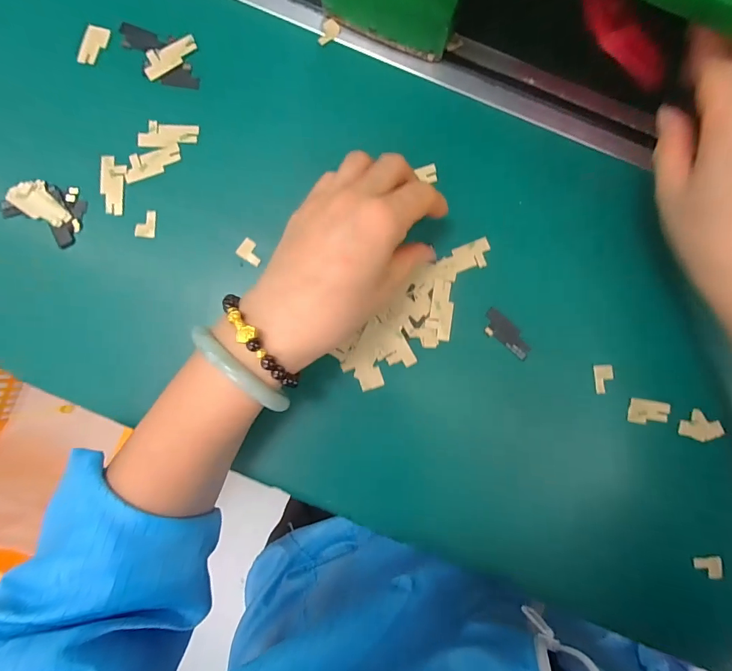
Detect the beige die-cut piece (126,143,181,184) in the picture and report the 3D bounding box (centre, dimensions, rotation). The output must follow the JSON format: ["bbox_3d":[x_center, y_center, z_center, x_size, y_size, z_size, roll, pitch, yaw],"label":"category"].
[{"bbox_3d":[-0.147,-0.119,0.274,0.039,0.004,0.016,-22,86,-4],"label":"beige die-cut piece"}]

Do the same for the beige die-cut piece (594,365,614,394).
[{"bbox_3d":[0.164,0.030,0.275,0.012,0.005,0.020,0,85,-2],"label":"beige die-cut piece"}]

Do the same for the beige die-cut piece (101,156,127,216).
[{"bbox_3d":[-0.173,-0.102,0.271,0.015,0.004,0.039,3,85,-2],"label":"beige die-cut piece"}]

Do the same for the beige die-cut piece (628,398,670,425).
[{"bbox_3d":[0.195,0.053,0.273,0.026,0.004,0.017,8,85,-1],"label":"beige die-cut piece"}]

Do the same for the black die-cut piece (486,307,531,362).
[{"bbox_3d":[0.098,-0.001,0.276,0.039,0.004,0.015,42,85,2],"label":"black die-cut piece"}]

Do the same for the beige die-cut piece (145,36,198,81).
[{"bbox_3d":[-0.136,-0.194,0.276,0.040,0.004,0.019,-30,87,-4],"label":"beige die-cut piece"}]

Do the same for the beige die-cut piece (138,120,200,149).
[{"bbox_3d":[-0.136,-0.139,0.275,0.041,0.004,0.018,-3,85,-2],"label":"beige die-cut piece"}]

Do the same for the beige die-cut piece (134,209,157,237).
[{"bbox_3d":[-0.150,-0.076,0.272,0.012,0.004,0.019,1,85,-2],"label":"beige die-cut piece"}]

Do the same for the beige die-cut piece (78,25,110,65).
[{"bbox_3d":[-0.188,-0.200,0.274,0.016,0.004,0.028,19,85,0],"label":"beige die-cut piece"}]

